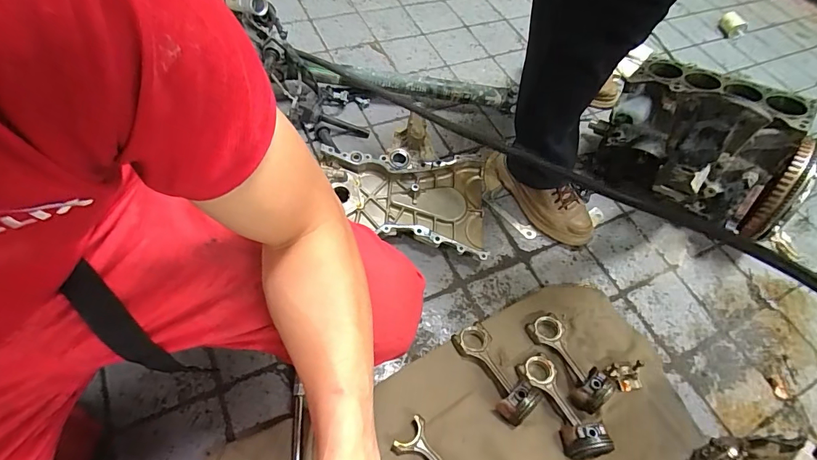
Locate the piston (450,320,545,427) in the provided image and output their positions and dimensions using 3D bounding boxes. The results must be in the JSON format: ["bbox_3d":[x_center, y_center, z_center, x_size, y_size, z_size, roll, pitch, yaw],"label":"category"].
[{"bbox_3d":[0.152,0.243,0.726,0.081,0.057,0.177,-30,64,-22],"label":"piston"}]

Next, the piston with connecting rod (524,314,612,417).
[{"bbox_3d":[0.295,0.232,0.751,0.075,0.057,0.183,-17,60,-16],"label":"piston with connecting rod"}]

